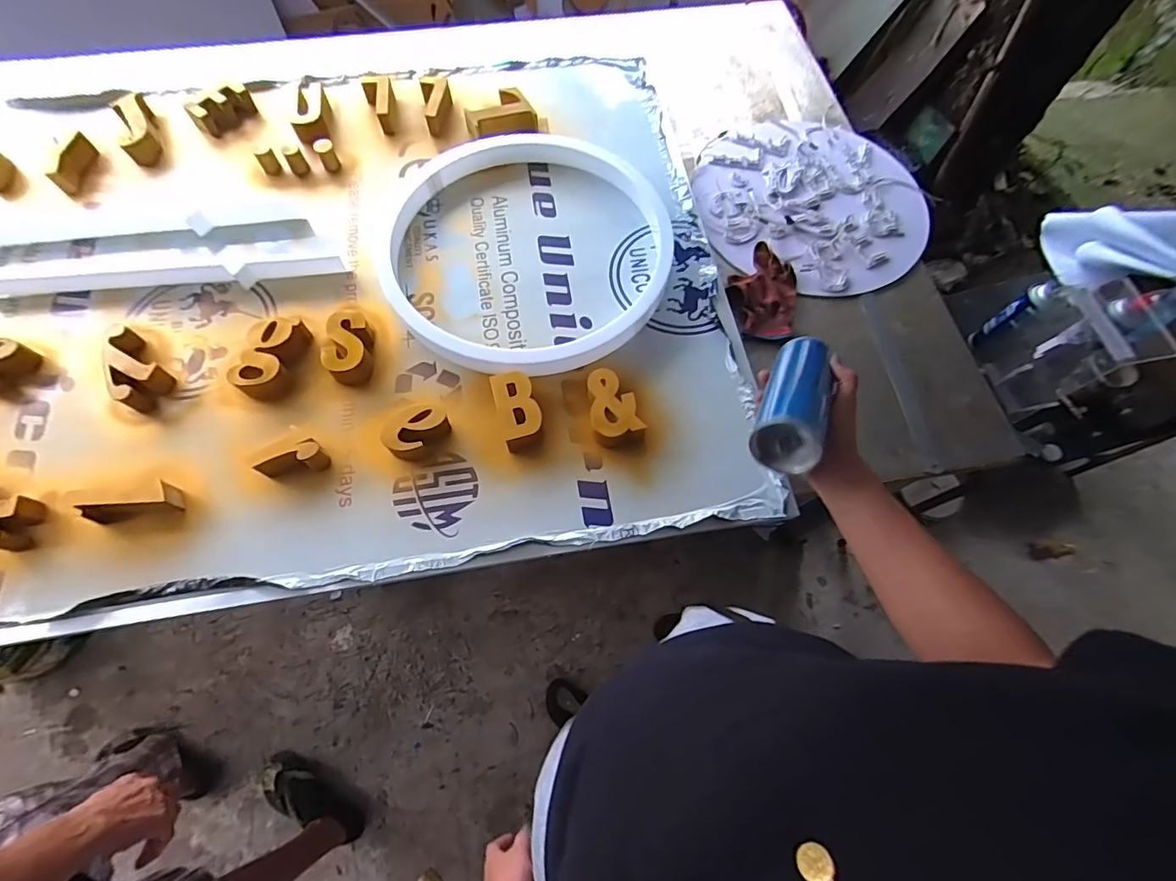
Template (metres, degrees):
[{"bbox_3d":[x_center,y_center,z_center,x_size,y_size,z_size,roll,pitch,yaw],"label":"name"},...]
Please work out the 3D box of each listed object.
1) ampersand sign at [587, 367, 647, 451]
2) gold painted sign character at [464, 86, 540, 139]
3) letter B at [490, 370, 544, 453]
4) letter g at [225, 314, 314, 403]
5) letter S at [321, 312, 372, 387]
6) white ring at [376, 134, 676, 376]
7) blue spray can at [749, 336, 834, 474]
[{"bbox_3d":[0.038,-0.046,0.775,0.076,0.050,0.117,-9,66,-6],"label":"ampersand sign"},{"bbox_3d":[-0.174,-0.650,1.028,0.139,0.030,0.083,-13,67,-8],"label":"gold painted sign character"},{"bbox_3d":[-0.103,-0.043,0.767,0.062,0.043,0.115,-16,67,-9],"label":"letter B"},{"bbox_3d":[-0.489,-0.130,0.799,0.081,0.045,0.133,14,66,4],"label":"letter g"},{"bbox_3d":[-0.374,-0.146,0.810,0.067,0.051,0.115,0,66,-2],"label":"letter S"},{"bbox_3d":[-0.107,-0.356,0.896,0.489,0.051,0.531,1,65,-3],"label":"white ring"},{"bbox_3d":[0.217,-0.051,0.537,0.056,0.052,0.188,24,51,8],"label":"blue spray can"}]

